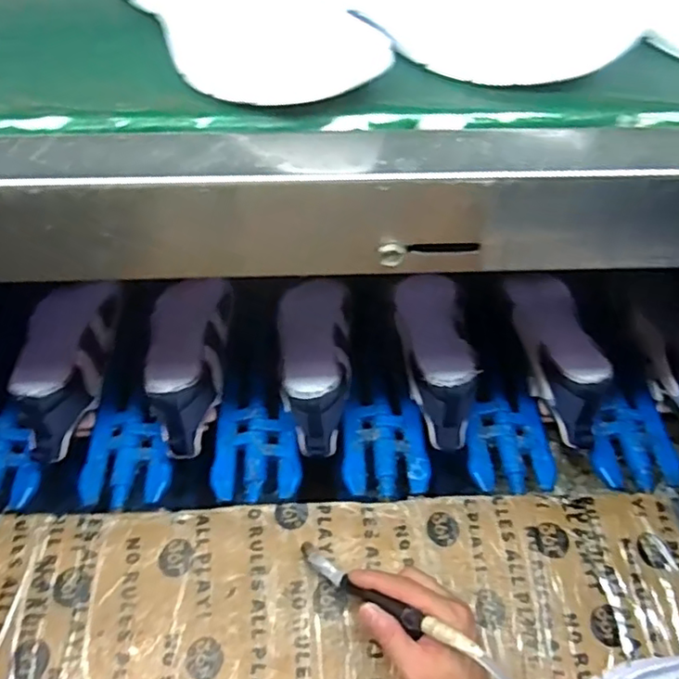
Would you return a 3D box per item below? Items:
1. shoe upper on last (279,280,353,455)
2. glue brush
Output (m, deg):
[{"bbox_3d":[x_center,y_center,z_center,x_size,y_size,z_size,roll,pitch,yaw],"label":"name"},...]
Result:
[{"bbox_3d":[-0.029,0.021,0.677,0.082,0.099,0.221,0,60,-2],"label":"shoe upper on last"},{"bbox_3d":[0.030,0.211,0.495,0.157,0.025,0.014,15,56,37],"label":"glue brush"}]

